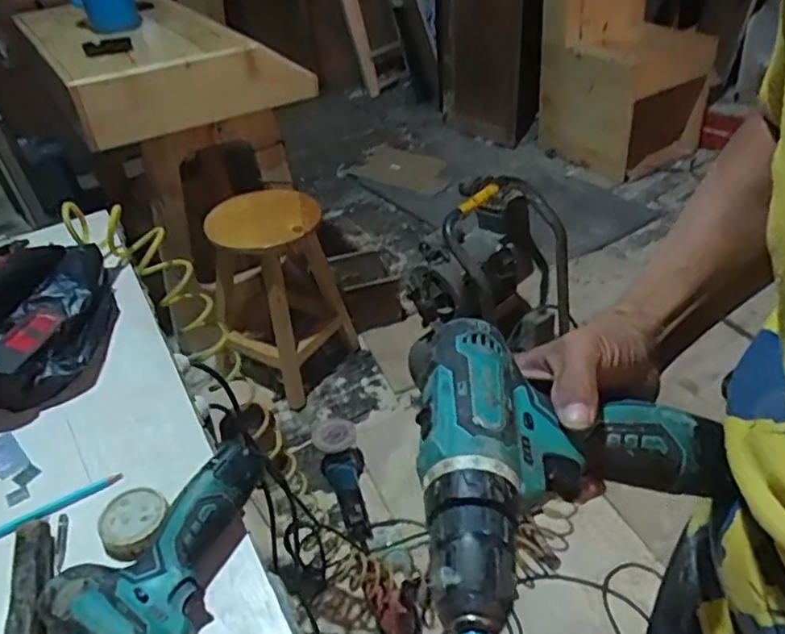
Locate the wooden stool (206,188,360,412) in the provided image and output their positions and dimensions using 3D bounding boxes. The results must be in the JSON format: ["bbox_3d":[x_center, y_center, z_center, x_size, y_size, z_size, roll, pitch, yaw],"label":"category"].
[{"bbox_3d":[-0.295,-0.064,1.720,0.282,0.534,0.310,13,42,25],"label":"wooden stool"}]

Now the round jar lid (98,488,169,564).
[{"bbox_3d":[-0.230,0.182,0.565,0.056,0.018,0.067,-18,40,-18],"label":"round jar lid"}]

